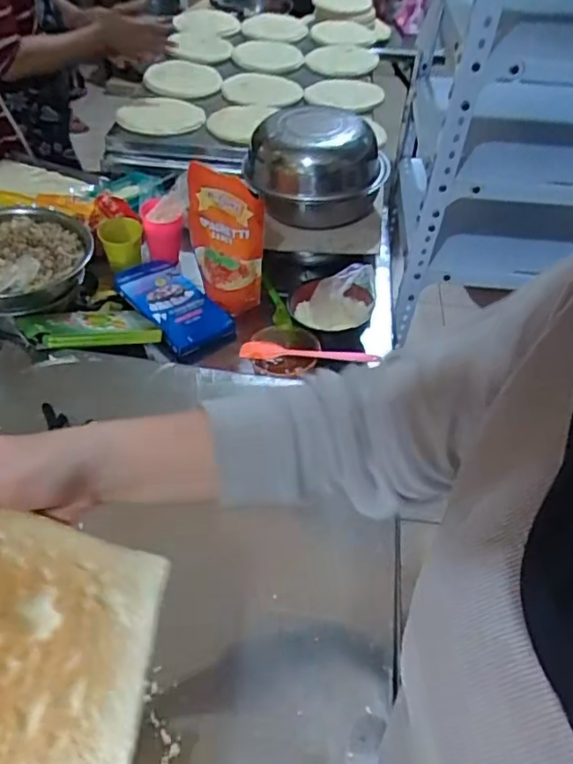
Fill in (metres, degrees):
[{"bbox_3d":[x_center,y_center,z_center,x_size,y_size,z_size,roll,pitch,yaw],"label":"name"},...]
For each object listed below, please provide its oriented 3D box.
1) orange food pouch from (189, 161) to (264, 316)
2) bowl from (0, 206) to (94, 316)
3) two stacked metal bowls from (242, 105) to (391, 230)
[{"bbox_3d":[-0.103,-0.231,1.003,0.139,0.227,0.046,34,53,26],"label":"orange food pouch"},{"bbox_3d":[-0.434,-0.195,0.973,0.228,0.091,0.230,2,46,-2],"label":"bowl"},{"bbox_3d":[0.046,-0.395,1.119,0.232,0.157,0.250,2,46,-2],"label":"two stacked metal bowls"}]

